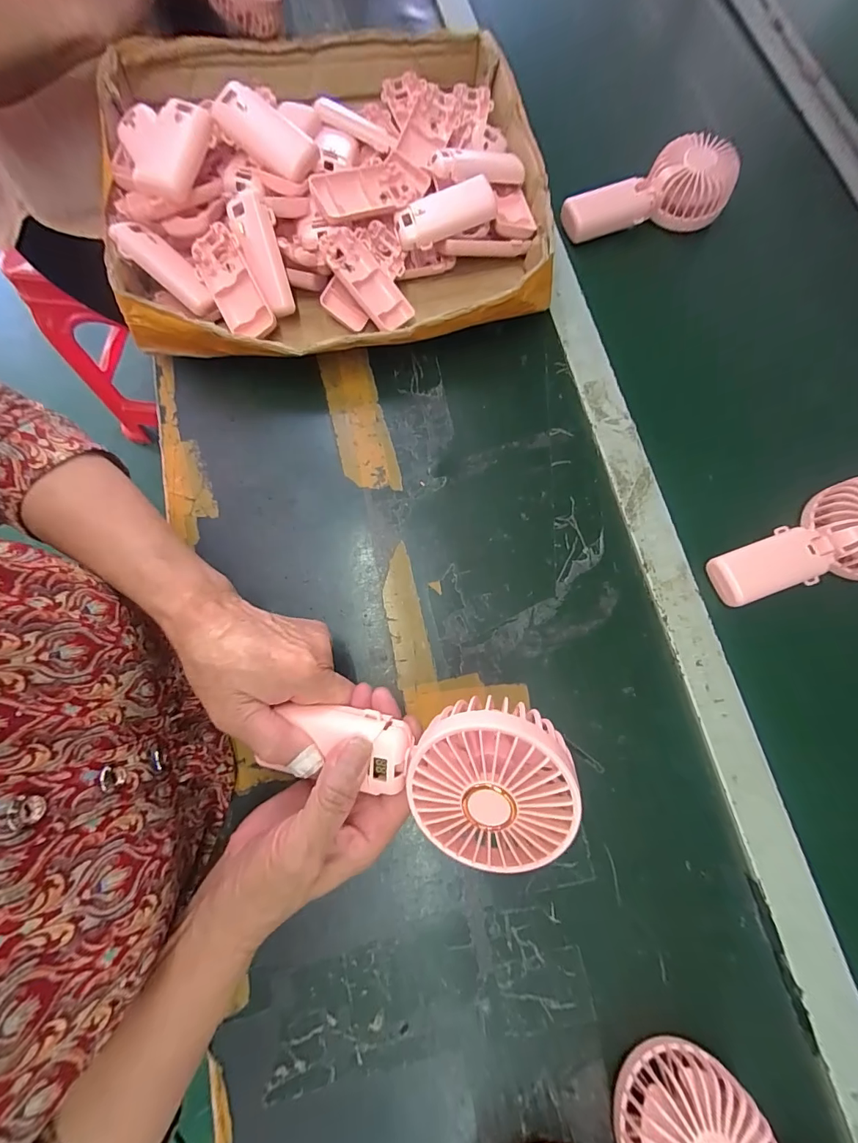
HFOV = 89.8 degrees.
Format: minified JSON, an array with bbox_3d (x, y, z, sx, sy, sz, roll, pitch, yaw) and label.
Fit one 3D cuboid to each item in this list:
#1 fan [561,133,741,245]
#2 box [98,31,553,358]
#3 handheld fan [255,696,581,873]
[{"bbox_3d":[0.230,-0.392,0.452,0.158,0.054,0.077,-27,78,-8],"label":"fan"},{"bbox_3d":[-0.095,-0.389,0.428,0.401,0.076,0.403,-10,76,-4],"label":"box"},{"bbox_3d":[0.003,0.104,0.243,0.150,0.045,0.094,5,100,17],"label":"handheld fan"}]

